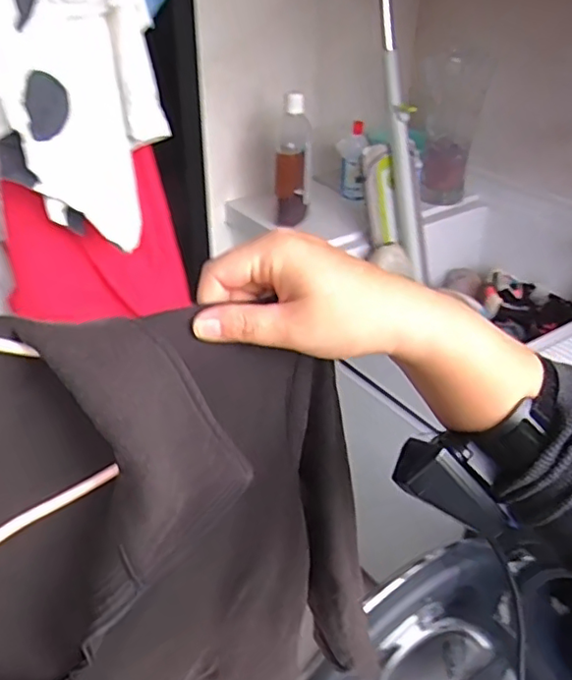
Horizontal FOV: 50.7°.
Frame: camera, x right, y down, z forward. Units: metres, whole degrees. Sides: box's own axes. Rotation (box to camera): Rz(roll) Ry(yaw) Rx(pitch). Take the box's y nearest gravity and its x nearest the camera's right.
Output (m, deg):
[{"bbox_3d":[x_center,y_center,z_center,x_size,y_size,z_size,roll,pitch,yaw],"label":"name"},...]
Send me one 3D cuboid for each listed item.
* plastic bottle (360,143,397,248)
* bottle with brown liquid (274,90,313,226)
[{"bbox_3d":[0.198,-0.310,1.283,0.067,0.215,0.048,-11,11,-16],"label":"plastic bottle"},{"bbox_3d":[0.014,-0.383,1.294,0.071,0.257,0.072,4,34,5],"label":"bottle with brown liquid"}]

